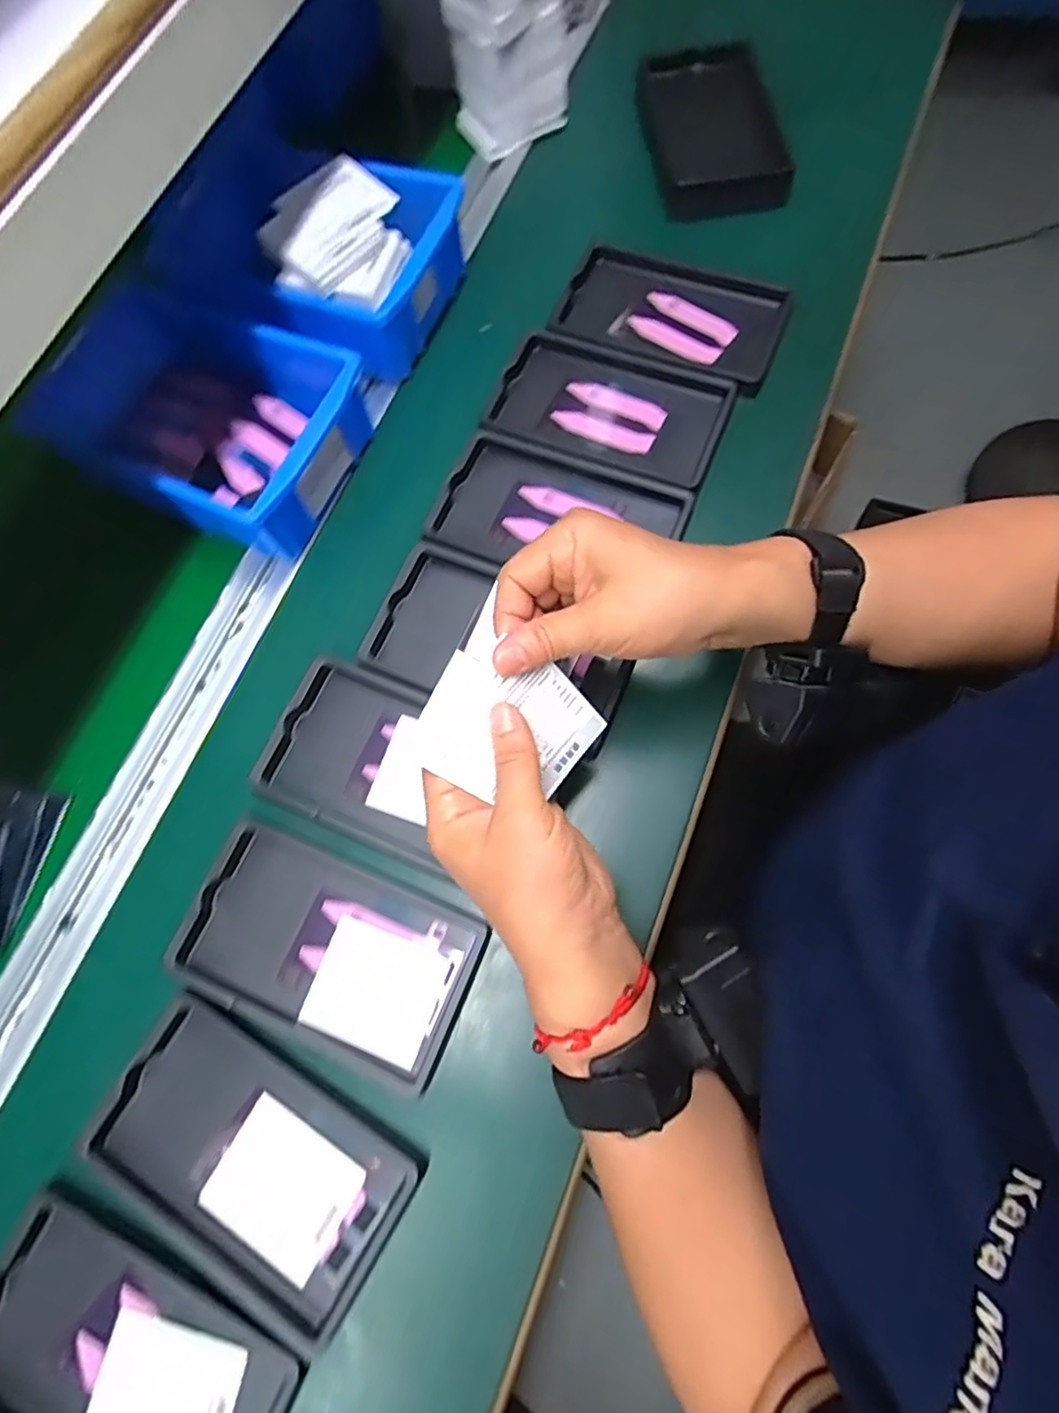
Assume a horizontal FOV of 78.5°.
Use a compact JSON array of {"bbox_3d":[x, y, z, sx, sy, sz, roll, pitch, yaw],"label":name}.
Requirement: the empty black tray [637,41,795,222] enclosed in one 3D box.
[{"bbox_3d":[0.149,-0.473,0.526,0.098,0.024,0.185,-7,72,4],"label":"empty black tray"}]

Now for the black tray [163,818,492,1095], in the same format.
[{"bbox_3d":[-0.111,0.134,0.359,0.157,0.011,0.090,20,75,12],"label":"black tray"}]

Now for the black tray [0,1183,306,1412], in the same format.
[{"bbox_3d":[-0.191,0.311,0.307,0.154,0.017,0.090,23,76,13],"label":"black tray"}]

